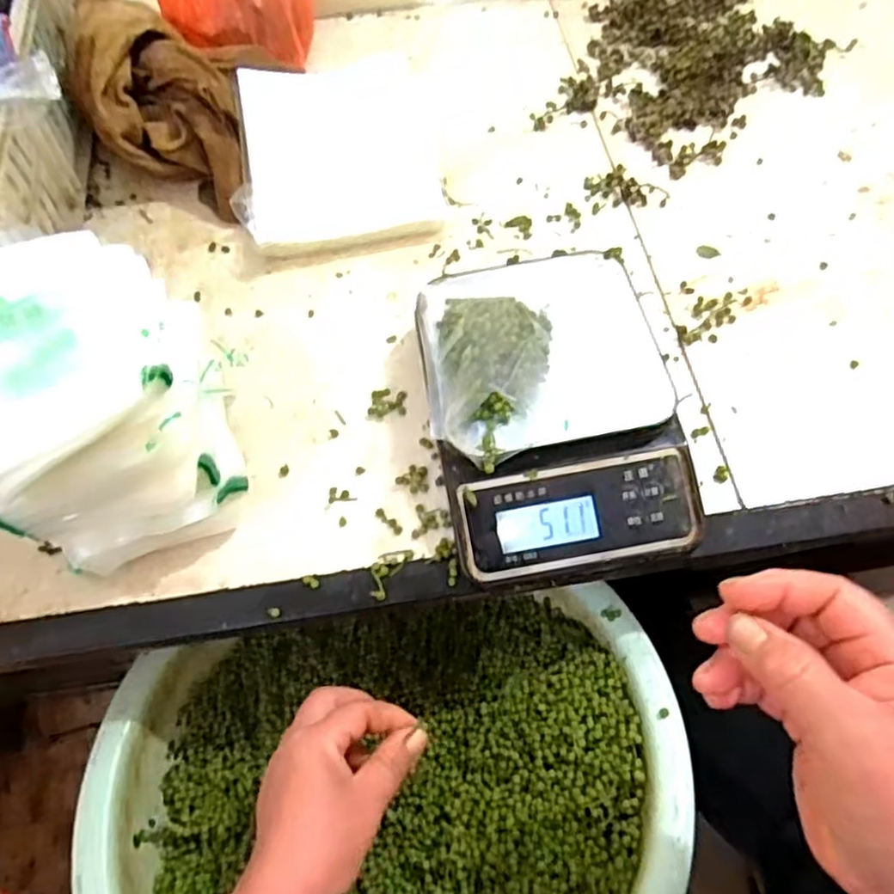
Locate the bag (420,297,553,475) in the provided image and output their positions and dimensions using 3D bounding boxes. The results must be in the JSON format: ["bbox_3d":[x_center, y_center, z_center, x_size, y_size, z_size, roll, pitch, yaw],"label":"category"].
[{"bbox_3d":[0.025,-0.051,0.420,0.080,0.030,0.123,-4,61,1],"label":"bag"}]

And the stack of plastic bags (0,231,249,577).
[{"bbox_3d":[-0.212,-0.020,0.412,0.134,0.144,0.153,-19,62,-7],"label":"stack of plastic bags"}]

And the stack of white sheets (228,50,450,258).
[{"bbox_3d":[-0.096,-0.260,0.596,0.161,0.037,0.222,-10,61,-3],"label":"stack of white sheets"}]

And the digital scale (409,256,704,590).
[{"bbox_3d":[0.066,-0.030,0.451,0.153,0.057,0.217,-10,61,-2],"label":"digital scale"}]

